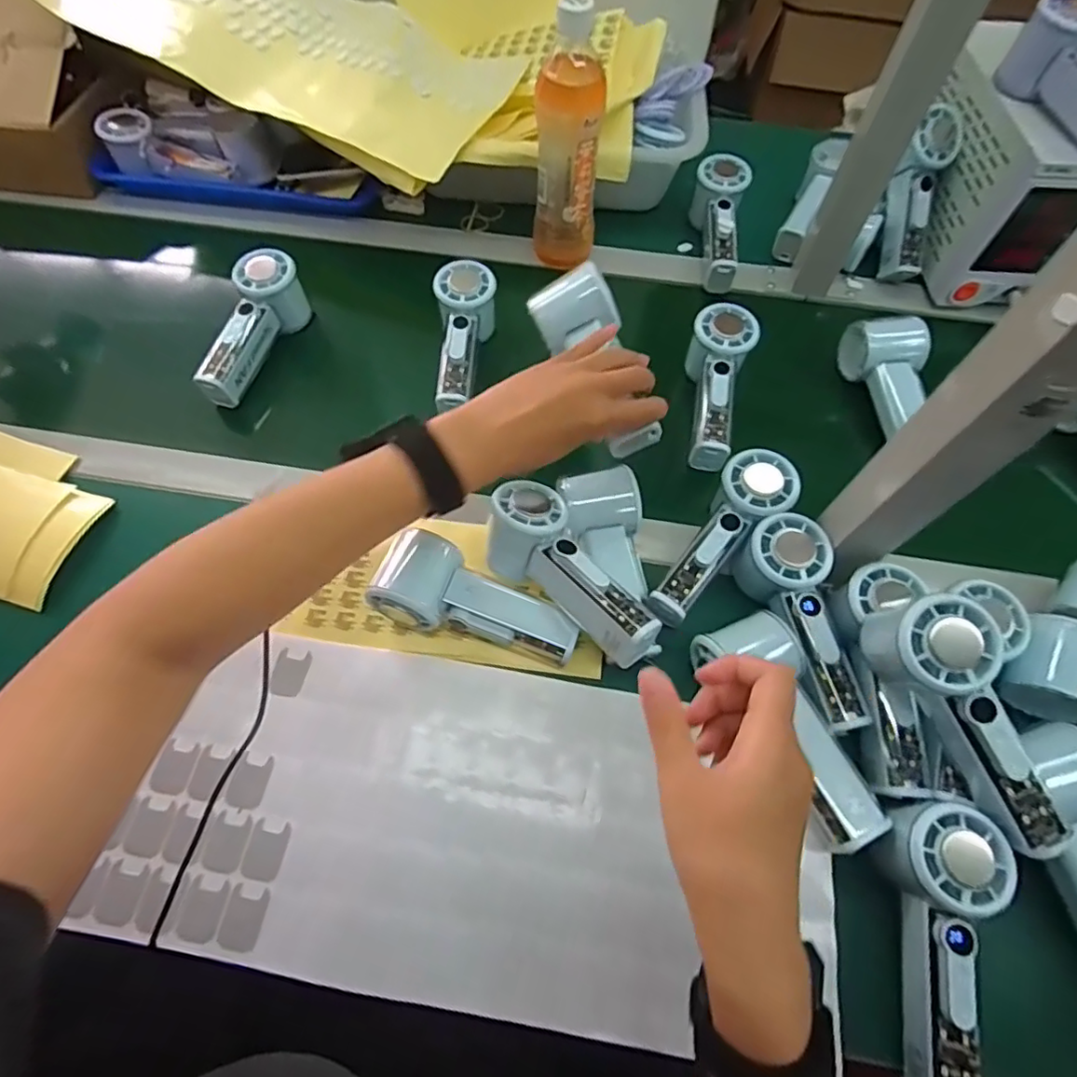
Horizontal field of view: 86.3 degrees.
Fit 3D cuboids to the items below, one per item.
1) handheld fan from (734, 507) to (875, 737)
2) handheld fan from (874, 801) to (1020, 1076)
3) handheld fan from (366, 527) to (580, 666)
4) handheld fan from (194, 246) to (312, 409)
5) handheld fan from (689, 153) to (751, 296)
[{"bbox_3d":[0.199,0.059,0.418,0.054,0.051,0.148,-17,63,-9],"label":"handheld fan"},{"bbox_3d":[0.234,0.237,0.337,0.061,0.049,0.156,11,77,5],"label":"handheld fan"},{"bbox_3d":[-0.048,0.050,0.435,0.152,0.053,0.066,23,63,-3],"label":"handheld fan"},{"bbox_3d":[-0.276,-0.198,0.557,0.050,0.061,0.159,17,76,8],"label":"handheld fan"},{"bbox_3d":[0.199,-0.339,0.632,0.052,0.049,0.160,4,77,2],"label":"handheld fan"}]

